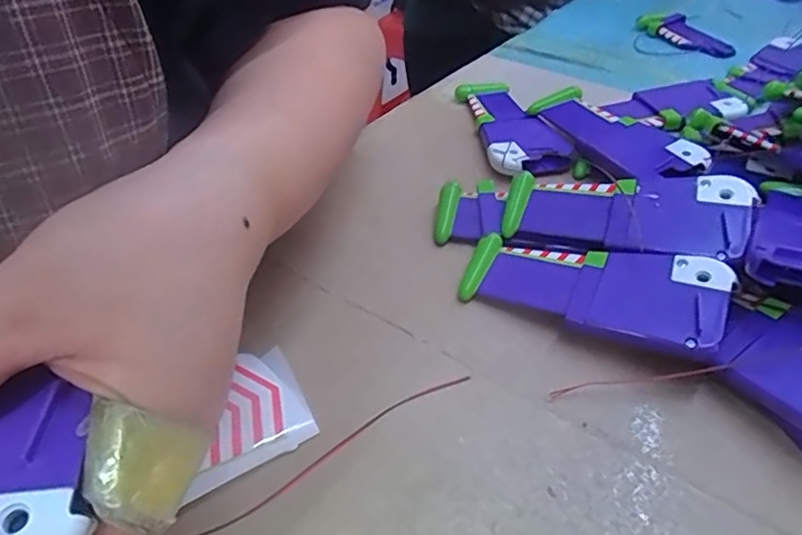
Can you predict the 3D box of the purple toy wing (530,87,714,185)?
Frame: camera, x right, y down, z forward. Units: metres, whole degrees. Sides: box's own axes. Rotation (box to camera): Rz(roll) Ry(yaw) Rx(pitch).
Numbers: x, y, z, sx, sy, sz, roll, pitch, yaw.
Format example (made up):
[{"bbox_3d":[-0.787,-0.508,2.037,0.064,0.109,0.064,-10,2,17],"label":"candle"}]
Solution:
[{"bbox_3d":[0.136,-0.087,0.370,0.049,0.018,0.120,-17,46,-15],"label":"purple toy wing"}]

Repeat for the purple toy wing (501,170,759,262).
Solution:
[{"bbox_3d":[0.114,-0.029,0.296,0.118,0.009,0.050,5,55,25],"label":"purple toy wing"}]

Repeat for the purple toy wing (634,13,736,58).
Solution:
[{"bbox_3d":[0.256,-0.214,0.516,0.043,0.010,0.088,-12,45,-12],"label":"purple toy wing"}]

